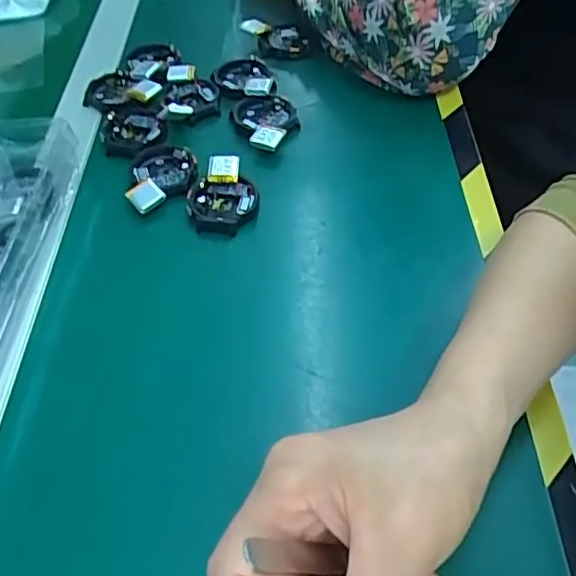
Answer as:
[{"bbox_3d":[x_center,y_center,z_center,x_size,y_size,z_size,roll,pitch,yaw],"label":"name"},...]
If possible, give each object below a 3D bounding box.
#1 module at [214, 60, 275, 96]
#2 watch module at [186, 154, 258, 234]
[{"bbox_3d":[-0.036,-0.178,0.505,0.055,0.015,0.049,8,52,11],"label":"module"},{"bbox_3d":[-0.046,-0.066,0.423,0.048,0.017,0.061,-3,51,2],"label":"watch module"}]

